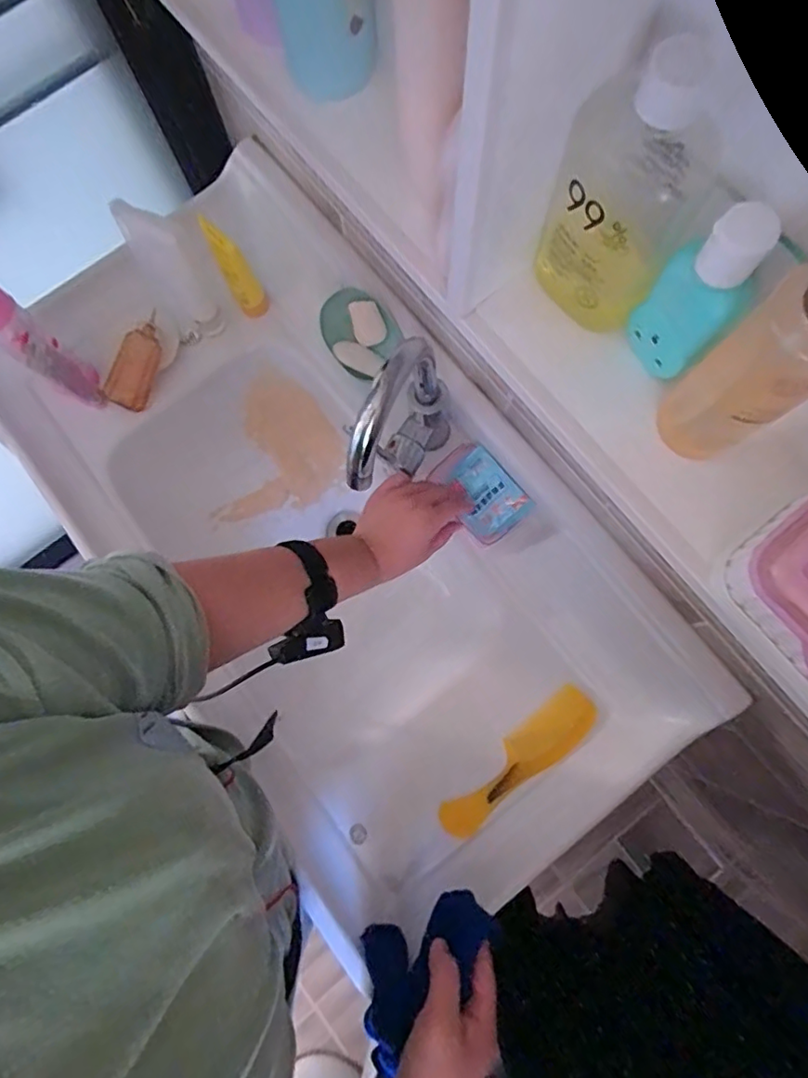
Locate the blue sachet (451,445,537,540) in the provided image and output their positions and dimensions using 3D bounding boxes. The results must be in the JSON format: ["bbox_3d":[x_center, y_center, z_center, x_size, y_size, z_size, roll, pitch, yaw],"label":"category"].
[{"bbox_3d":[0.093,-0.049,0.642,0.072,0.008,0.090,-43,79,18],"label":"blue sachet"}]

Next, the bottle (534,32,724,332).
[{"bbox_3d":[0.098,-0.149,0.257,0.035,0.121,0.063,-42,81,-6],"label":"bottle"}]

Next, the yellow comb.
[{"bbox_3d":[0.123,0.241,0.602,0.201,0.008,0.051,-41,78,-2],"label":"yellow comb"}]

